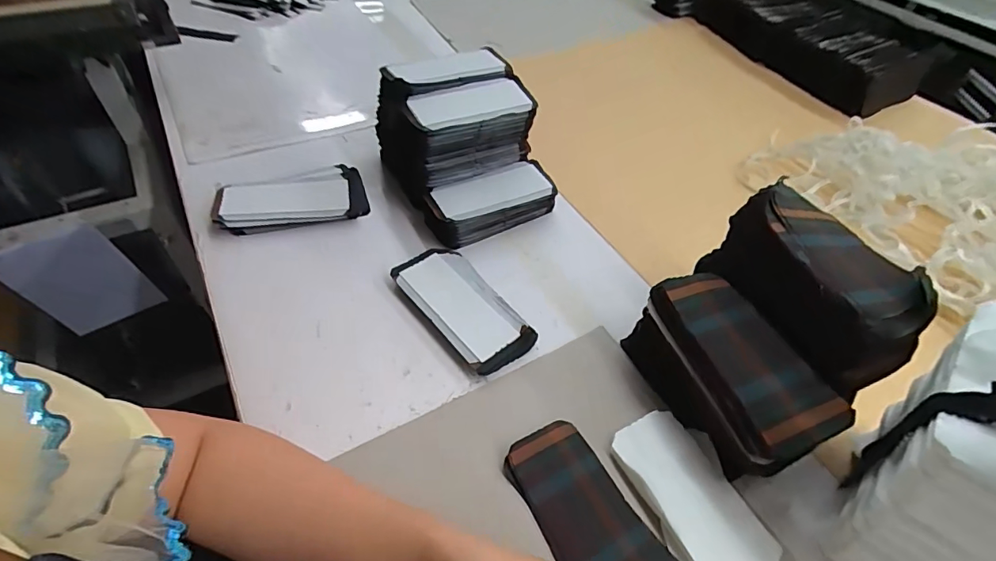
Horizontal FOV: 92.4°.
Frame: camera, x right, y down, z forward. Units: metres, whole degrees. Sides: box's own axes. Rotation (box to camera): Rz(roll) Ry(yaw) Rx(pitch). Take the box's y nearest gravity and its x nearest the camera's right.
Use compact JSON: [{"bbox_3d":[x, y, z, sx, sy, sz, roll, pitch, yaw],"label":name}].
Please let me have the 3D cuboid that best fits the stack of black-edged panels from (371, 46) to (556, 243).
[{"bbox_3d":[-0.042,-0.182,0.614,0.173,0.131,0.207,-23,55,-21],"label":"stack of black-edged panels"}]

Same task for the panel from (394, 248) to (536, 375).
[{"bbox_3d":[-0.037,0.026,0.523,0.084,0.019,0.162,-29,57,-25],"label":"panel"}]

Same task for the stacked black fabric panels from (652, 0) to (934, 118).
[{"bbox_3d":[0.587,-0.542,1.030,0.158,0.108,0.586,-24,56,-23],"label":"stacked black fabric panels"}]

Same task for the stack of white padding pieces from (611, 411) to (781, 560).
[{"bbox_3d":[0.172,0.190,0.407,0.086,0.011,0.160,-18,53,-18],"label":"stack of white padding pieces"}]

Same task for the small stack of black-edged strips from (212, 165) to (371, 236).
[{"bbox_3d":[-0.256,-0.102,0.603,0.170,0.030,0.084,-14,52,-15],"label":"small stack of black-edged strips"}]

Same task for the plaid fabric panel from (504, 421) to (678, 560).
[{"bbox_3d":[0.078,0.197,0.395,0.076,0.009,0.163,-24,55,-22],"label":"plaid fabric panel"}]

